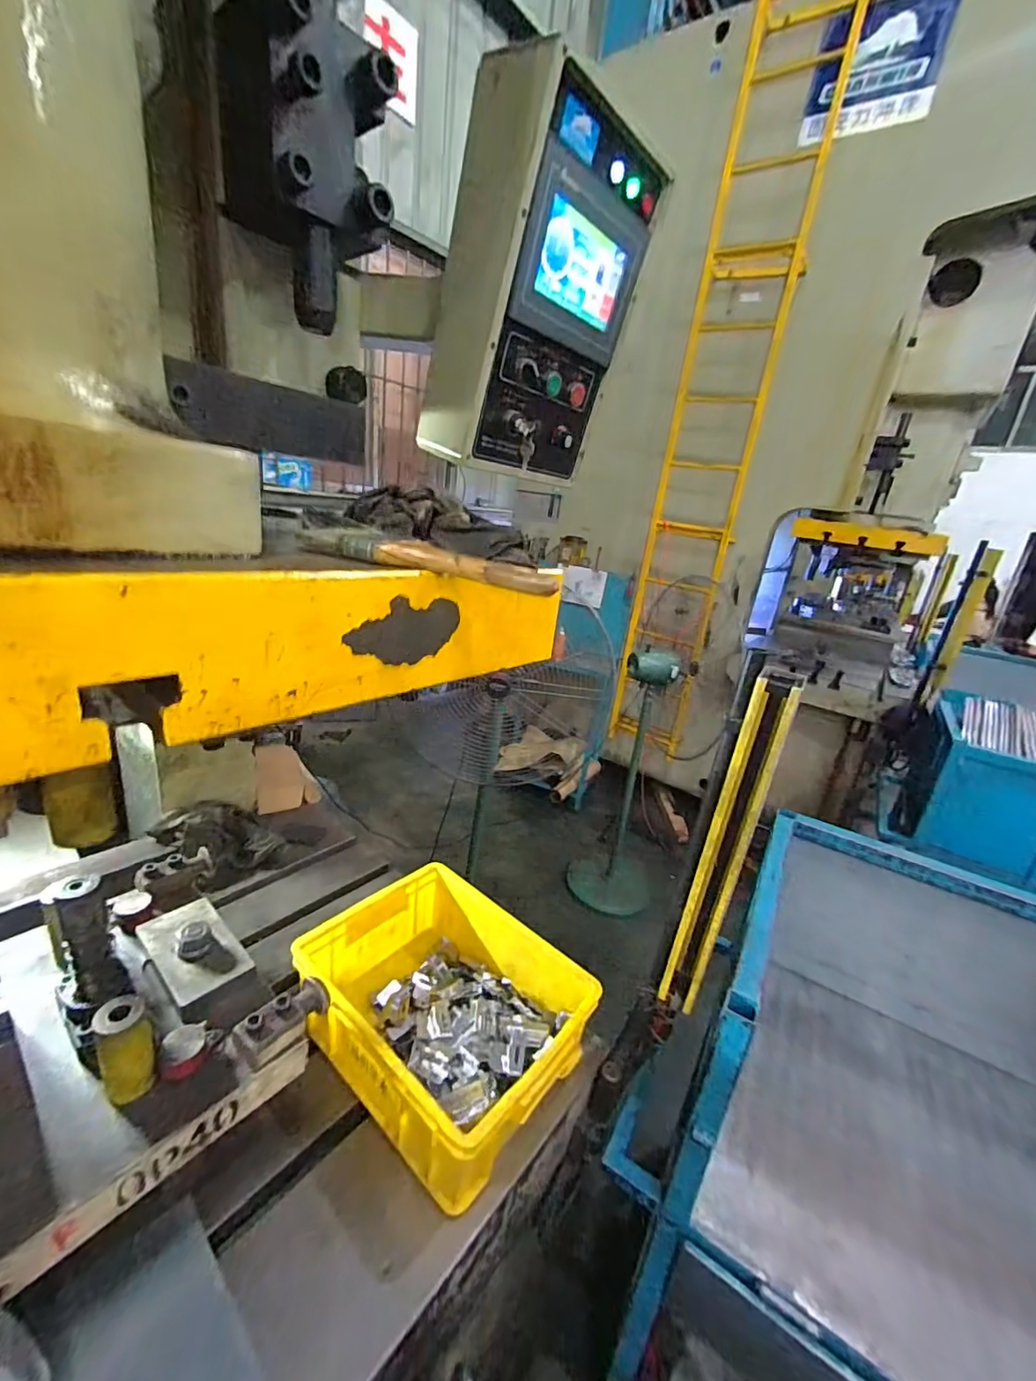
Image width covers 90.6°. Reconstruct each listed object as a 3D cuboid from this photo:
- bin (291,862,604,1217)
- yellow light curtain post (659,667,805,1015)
[{"bbox_3d":[-0.098,0.422,0.694,0.340,0.132,0.266,21,24,34],"label":"bin"},{"bbox_3d":[0.262,0.221,0.662,0.061,0.499,0.035,18,23,30],"label":"yellow light curtain post"}]

